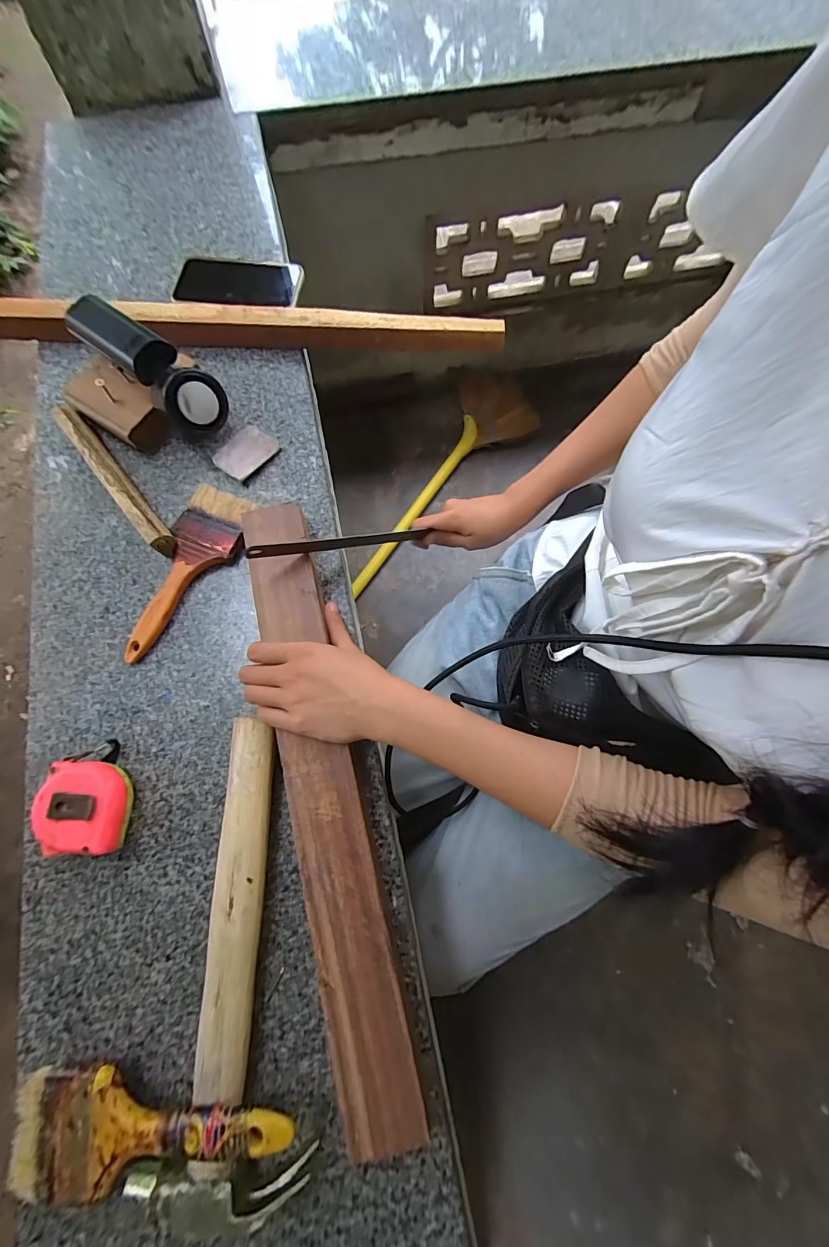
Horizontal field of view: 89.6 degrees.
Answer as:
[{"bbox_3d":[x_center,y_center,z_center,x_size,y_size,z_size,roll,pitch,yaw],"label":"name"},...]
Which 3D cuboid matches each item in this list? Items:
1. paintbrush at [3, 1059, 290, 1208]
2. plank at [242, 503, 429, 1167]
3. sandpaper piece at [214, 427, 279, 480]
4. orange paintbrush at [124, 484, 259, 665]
[{"bbox_3d":[-0.178,0.337,0.275,0.203,0.014,0.066,-10,74,9],"label":"paintbrush"},{"bbox_3d":[-0.076,0.118,0.339,0.057,0.025,0.477,-14,75,-5],"label":"plank"},{"bbox_3d":[-0.180,-0.183,0.448,0.049,0.007,0.060,36,76,9],"label":"sandpaper piece"},{"bbox_3d":[-0.222,-0.049,0.407,0.064,0.017,0.184,19,74,5],"label":"orange paintbrush"}]

